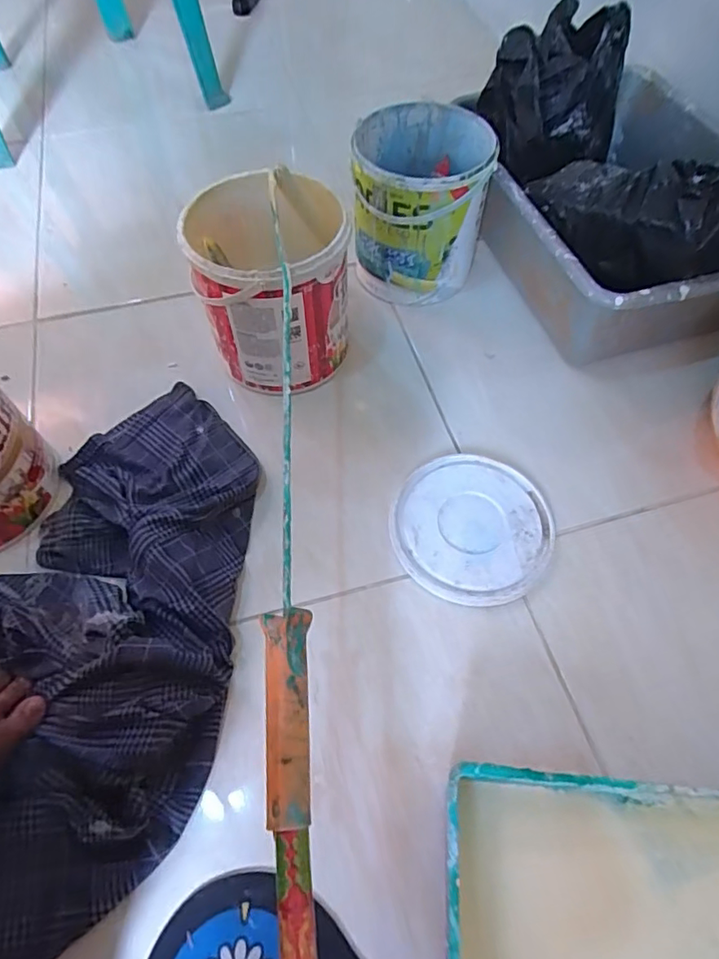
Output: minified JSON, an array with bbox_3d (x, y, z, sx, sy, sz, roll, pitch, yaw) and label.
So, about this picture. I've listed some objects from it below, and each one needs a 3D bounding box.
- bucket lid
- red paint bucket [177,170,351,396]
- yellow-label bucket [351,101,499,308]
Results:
[{"bbox_3d":[0.125,0.049,0.585,0.168,0.010,0.177,0,59,0],"label":"bucket lid"},{"bbox_3d":[-0.105,-0.230,0.639,0.177,0.197,0.181,-4,59,-3],"label":"red paint bucket"},{"bbox_3d":[0.082,-0.376,0.739,0.180,0.177,0.188,0,59,0],"label":"yellow-label bucket"}]

